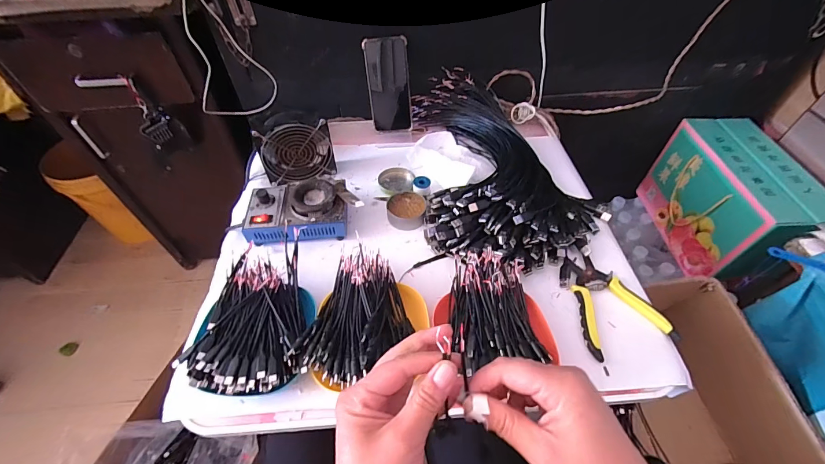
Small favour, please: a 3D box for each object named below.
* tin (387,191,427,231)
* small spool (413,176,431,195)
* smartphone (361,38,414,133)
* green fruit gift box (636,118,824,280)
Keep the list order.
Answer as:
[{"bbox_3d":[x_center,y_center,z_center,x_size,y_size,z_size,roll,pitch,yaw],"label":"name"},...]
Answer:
[{"bbox_3d":[-0.009,-0.035,0.589,0.061,0.024,0.063,0,51,0],"label":"tin"},{"bbox_3d":[0.016,-0.080,0.620,0.030,0.020,0.027,5,52,4],"label":"small spool"},{"bbox_3d":[-0.044,-0.275,0.685,0.077,0.167,0.015,-4,32,0],"label":"smartphone"},{"bbox_3d":[0.726,-0.055,0.823,0.170,0.228,0.365,-2,51,-1],"label":"green fruit gift box"}]

